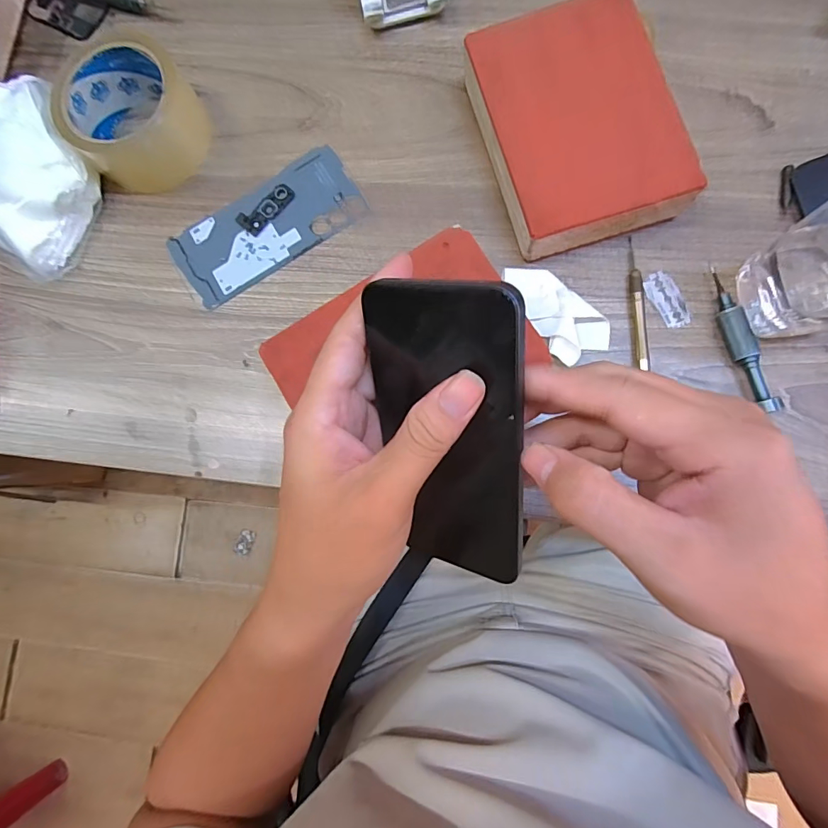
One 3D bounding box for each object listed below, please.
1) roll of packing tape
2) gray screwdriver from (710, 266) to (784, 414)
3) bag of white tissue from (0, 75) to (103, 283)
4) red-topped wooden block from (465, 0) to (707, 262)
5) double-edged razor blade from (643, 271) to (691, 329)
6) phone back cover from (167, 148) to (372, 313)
[{"bbox_3d":[-0.216,-0.233,0.350,0.095,0.049,0.094,-1,83,6],"label":"roll of packing tape"},{"bbox_3d":[0.217,-0.050,0.299,0.013,0.015,0.101,-14,82,4],"label":"gray screwdriver"},{"bbox_3d":[-0.323,-0.200,0.357,0.146,0.051,0.132,30,87,9],"label":"bag of white tissue"},{"bbox_3d":[0.110,-0.202,0.319,0.122,0.038,0.162,-15,82,4],"label":"red-topped wooden block"},{"bbox_3d":[0.179,-0.081,0.313,0.019,0.004,0.041,-27,81,2],"label":"double-edged razor blade"},{"bbox_3d":[-0.115,-0.147,0.352,0.151,0.004,0.067,-31,81,1],"label":"phone back cover"}]

